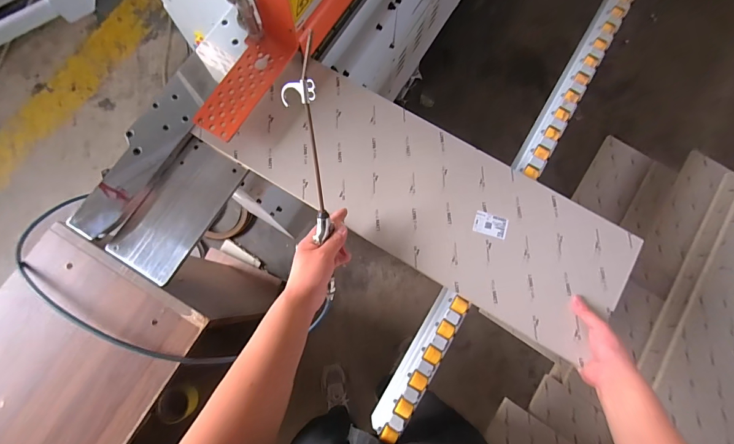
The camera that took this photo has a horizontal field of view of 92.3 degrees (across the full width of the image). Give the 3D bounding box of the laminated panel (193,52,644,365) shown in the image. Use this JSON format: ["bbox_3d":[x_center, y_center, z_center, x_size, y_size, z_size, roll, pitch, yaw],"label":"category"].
[{"bbox_3d":[0.113,-0.052,0.655,0.730,0.020,0.265,29,78,5],"label":"laminated panel"}]

